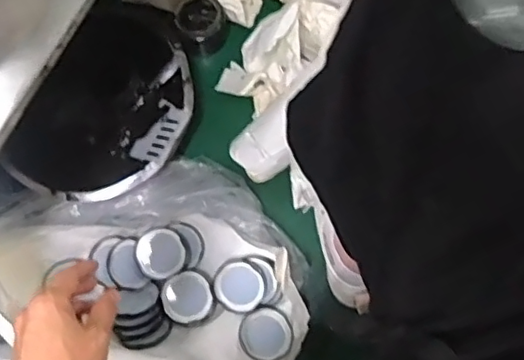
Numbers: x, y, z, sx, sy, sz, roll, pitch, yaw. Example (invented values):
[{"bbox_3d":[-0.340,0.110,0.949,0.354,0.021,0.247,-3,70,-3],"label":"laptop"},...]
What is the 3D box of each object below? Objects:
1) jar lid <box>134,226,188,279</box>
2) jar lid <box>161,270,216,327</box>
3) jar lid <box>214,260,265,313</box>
[{"bbox_3d":[-0.130,0.094,0.739,0.063,0.004,0.064,0,80,1],"label":"jar lid"},{"bbox_3d":[-0.094,0.150,0.727,0.065,0.009,0.065,0,80,1],"label":"jar lid"},{"bbox_3d":[-0.028,0.134,0.721,0.064,0.013,0.064,0,93,9],"label":"jar lid"}]

